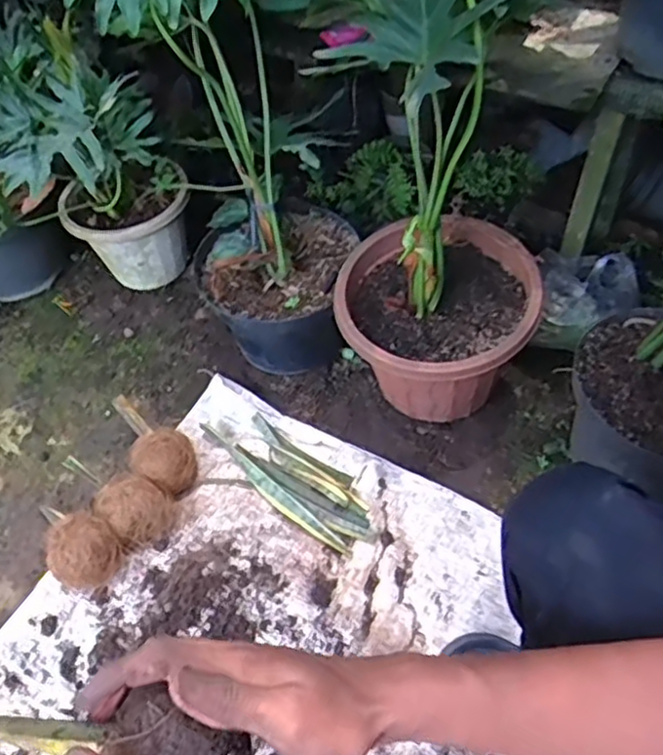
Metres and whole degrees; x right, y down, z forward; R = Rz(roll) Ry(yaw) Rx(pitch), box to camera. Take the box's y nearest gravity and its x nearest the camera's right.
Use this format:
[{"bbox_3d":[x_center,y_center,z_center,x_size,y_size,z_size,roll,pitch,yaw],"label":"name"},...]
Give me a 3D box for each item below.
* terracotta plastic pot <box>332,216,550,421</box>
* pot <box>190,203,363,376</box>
[{"bbox_3d":[0.156,-0.069,1.012,0.280,0.244,0.265,-3,48,4],"label":"terracotta plastic pot"},{"bbox_3d":[-0.094,-0.138,1.132,0.250,0.231,0.254,-3,48,4],"label":"pot"}]

